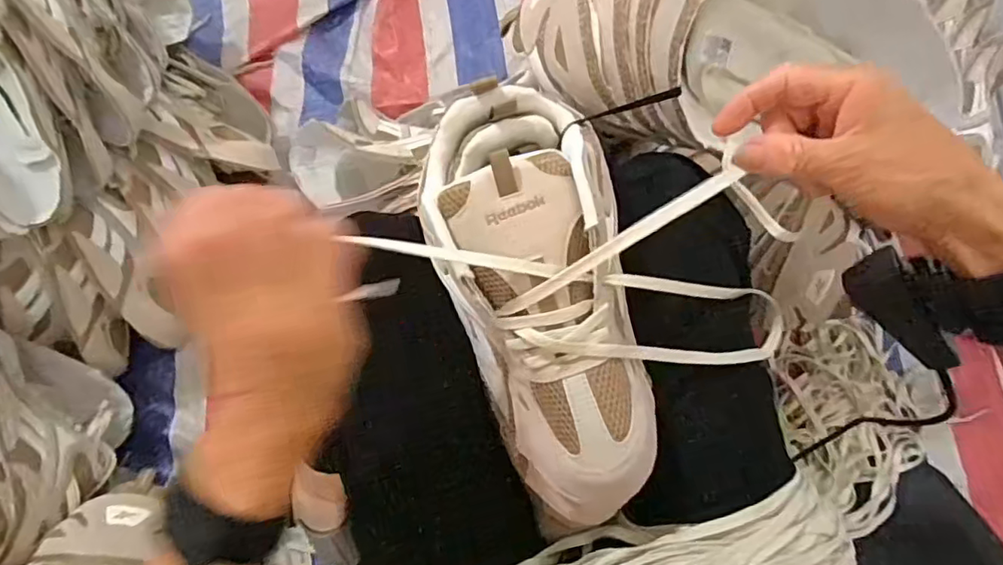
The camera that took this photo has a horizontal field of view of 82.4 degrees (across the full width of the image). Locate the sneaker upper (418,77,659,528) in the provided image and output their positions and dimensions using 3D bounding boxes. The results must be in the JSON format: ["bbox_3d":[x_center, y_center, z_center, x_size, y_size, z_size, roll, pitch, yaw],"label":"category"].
[{"bbox_3d":[0.027,0.014,0.348,0.107,0.064,0.264,-15,93,-4],"label":"sneaker upper"}]

